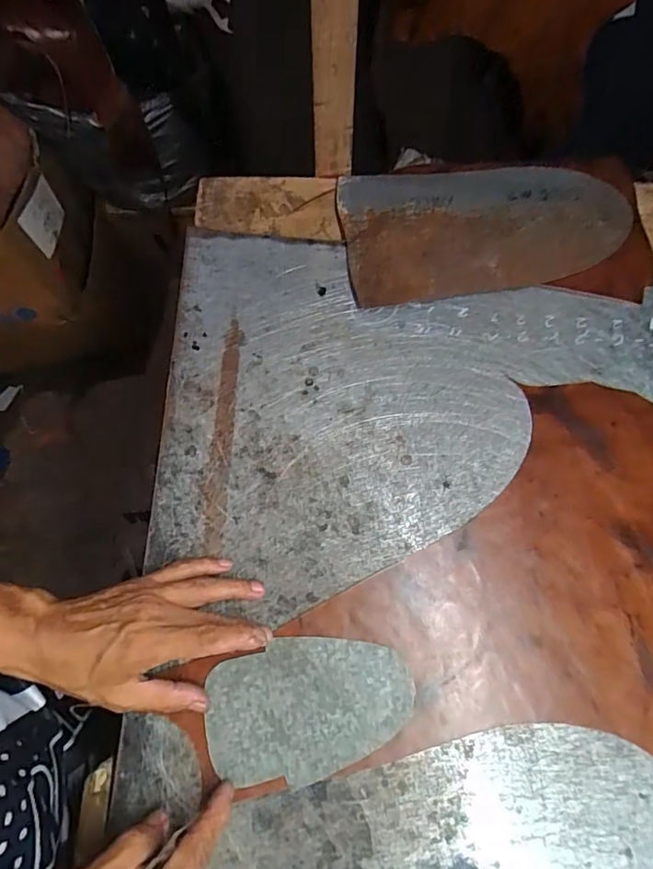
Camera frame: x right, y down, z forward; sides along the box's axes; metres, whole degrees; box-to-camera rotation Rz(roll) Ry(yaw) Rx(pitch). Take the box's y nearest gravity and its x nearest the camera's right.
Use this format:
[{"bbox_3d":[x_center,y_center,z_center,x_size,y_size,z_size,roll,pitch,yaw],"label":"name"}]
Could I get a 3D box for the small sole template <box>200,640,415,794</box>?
[{"bbox_3d":[-0.012,0.201,0.384,0.150,0.006,0.092,-16,73,-5],"label":"small sole template"}]

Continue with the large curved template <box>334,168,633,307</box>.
[{"bbox_3d":[0.157,-0.209,0.518,0.276,0.013,0.145,-8,73,-3],"label":"large curved template"}]

